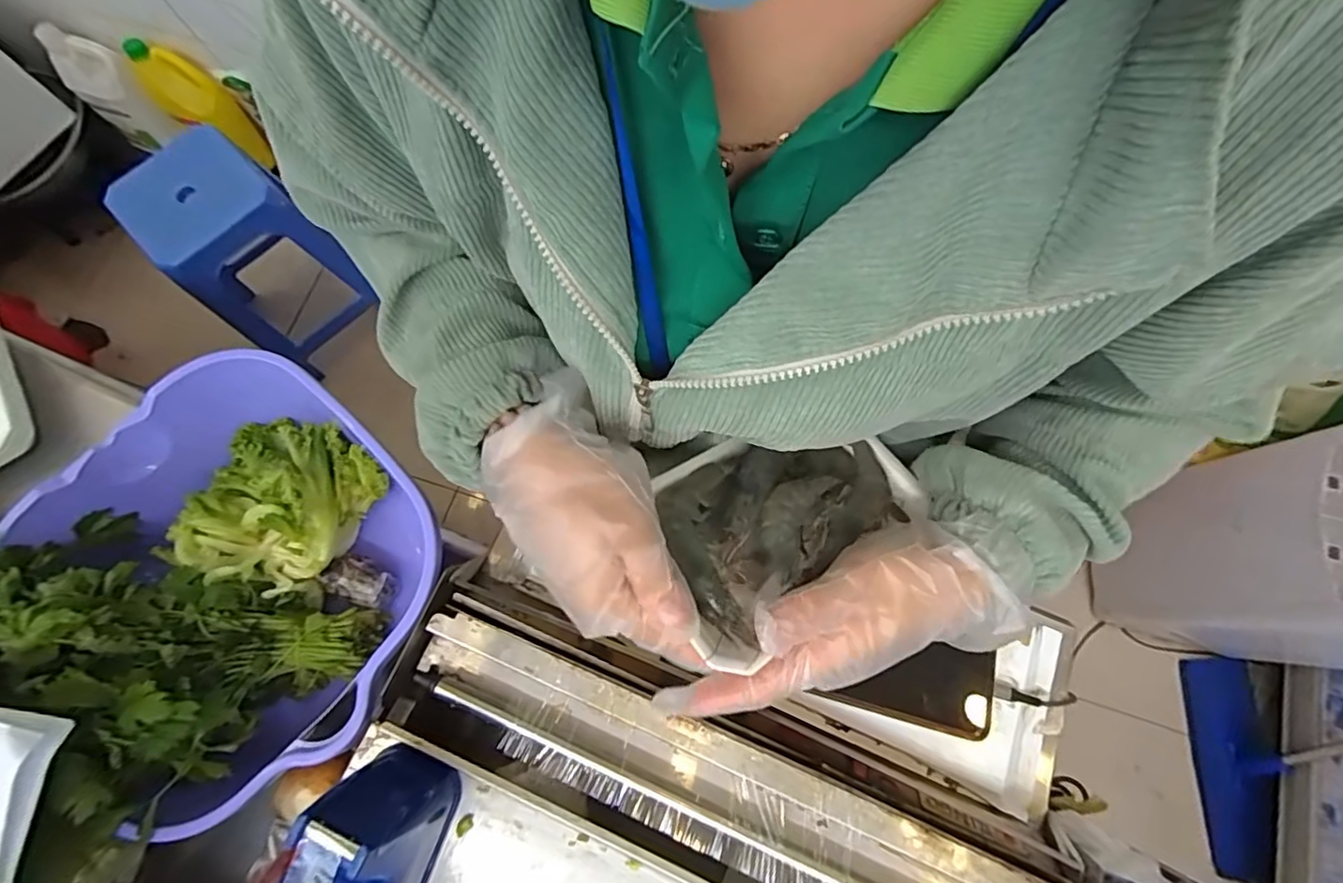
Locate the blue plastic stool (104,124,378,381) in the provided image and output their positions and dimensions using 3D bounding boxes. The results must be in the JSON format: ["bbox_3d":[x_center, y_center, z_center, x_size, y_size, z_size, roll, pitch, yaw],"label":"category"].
[{"bbox_3d":[-0.909,-0.409,1.259,0.300,0.398,0.272,41,80,12],"label":"blue plastic stool"}]

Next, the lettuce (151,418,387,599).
[{"bbox_3d":[-0.341,0.051,0.496,0.141,0.052,0.145,-1,75,2],"label":"lettuce"}]

